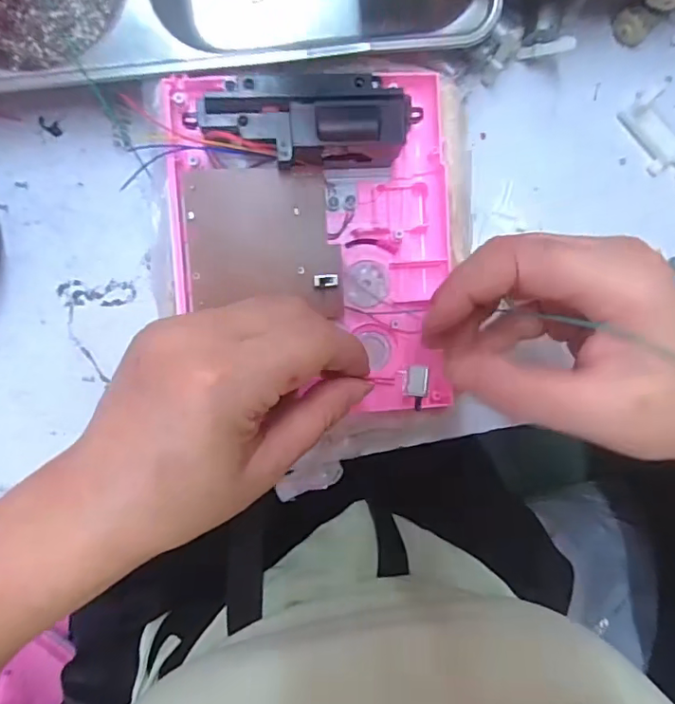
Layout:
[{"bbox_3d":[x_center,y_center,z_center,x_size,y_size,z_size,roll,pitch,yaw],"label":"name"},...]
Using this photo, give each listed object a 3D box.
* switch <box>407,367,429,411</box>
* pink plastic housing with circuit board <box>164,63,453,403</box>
[{"bbox_3d":[0.033,0.015,0.221,0.009,0.005,0.018,5,97,-5],"label":"switch"},{"bbox_3d":[-0.011,-0.054,0.255,0.136,0.039,0.150,-2,99,-4],"label":"pink plastic housing with circuit board"}]

